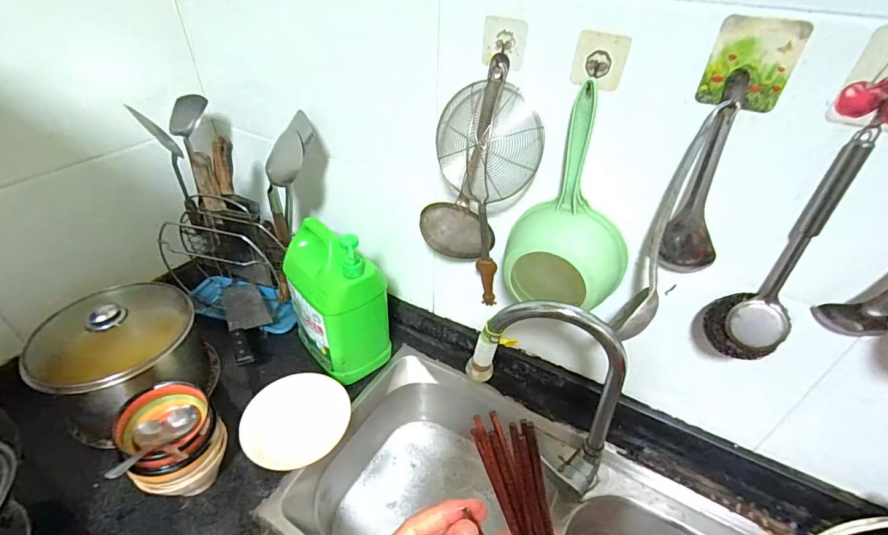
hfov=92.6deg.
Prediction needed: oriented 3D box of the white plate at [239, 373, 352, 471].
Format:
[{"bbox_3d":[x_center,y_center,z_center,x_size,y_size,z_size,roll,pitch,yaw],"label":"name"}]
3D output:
[{"bbox_3d":[-0.247,0.251,0.714,0.164,0.015,0.169,1,38,-1],"label":"white plate"}]

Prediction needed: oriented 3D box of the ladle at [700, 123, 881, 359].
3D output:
[{"bbox_3d":[0.392,-0.008,0.487,0.084,0.274,0.052,22,42,23],"label":"ladle"}]

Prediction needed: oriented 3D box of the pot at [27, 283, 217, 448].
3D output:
[{"bbox_3d":[-0.534,0.161,0.734,0.202,0.192,0.231,30,46,31],"label":"pot"}]

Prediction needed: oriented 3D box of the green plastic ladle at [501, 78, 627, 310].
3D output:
[{"bbox_3d":[0.164,-0.067,0.566,0.171,0.269,0.088,25,44,26],"label":"green plastic ladle"}]

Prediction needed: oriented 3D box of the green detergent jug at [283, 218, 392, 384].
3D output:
[{"bbox_3d":[-0.211,0.055,0.798,0.183,0.274,0.124,30,46,31],"label":"green detergent jug"}]

